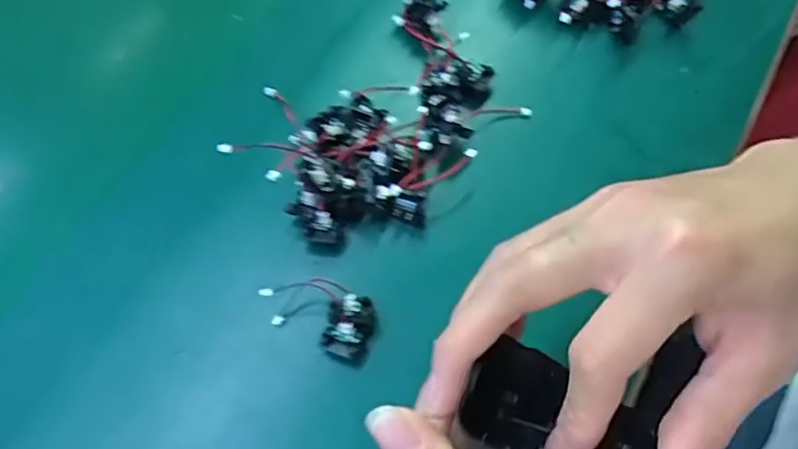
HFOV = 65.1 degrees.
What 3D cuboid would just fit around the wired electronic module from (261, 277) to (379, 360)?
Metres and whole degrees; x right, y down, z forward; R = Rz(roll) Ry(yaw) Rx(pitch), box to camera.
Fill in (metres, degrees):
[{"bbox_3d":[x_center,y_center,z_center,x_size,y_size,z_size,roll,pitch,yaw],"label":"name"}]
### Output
[{"bbox_3d":[-0.043,0.043,0.316,0.059,0.021,0.032,19,65,12],"label":"wired electronic module"}]

